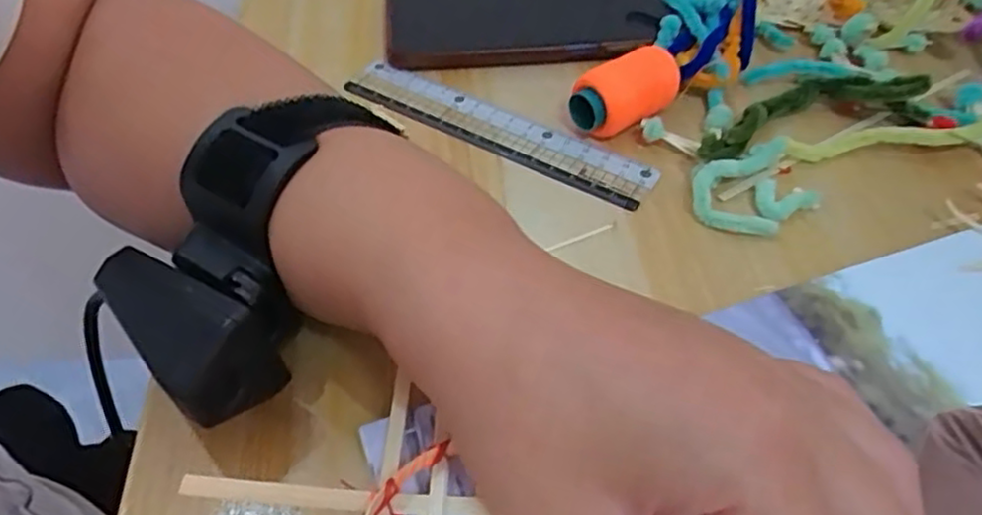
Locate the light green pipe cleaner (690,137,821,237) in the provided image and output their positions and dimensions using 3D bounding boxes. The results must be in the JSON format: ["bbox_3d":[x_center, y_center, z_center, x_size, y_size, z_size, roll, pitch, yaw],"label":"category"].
[{"bbox_3d":[0.112,-0.029,0.287,0.056,0.016,0.035,-27,53,-21],"label":"light green pipe cleaner"}]

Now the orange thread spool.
[{"bbox_3d":[0.060,-0.074,0.316,0.050,0.028,0.025,-24,52,-19],"label":"orange thread spool"}]

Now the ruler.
[{"bbox_3d":[0.001,-0.061,0.324,0.157,0.006,0.028,26,58,21],"label":"ruler"}]

